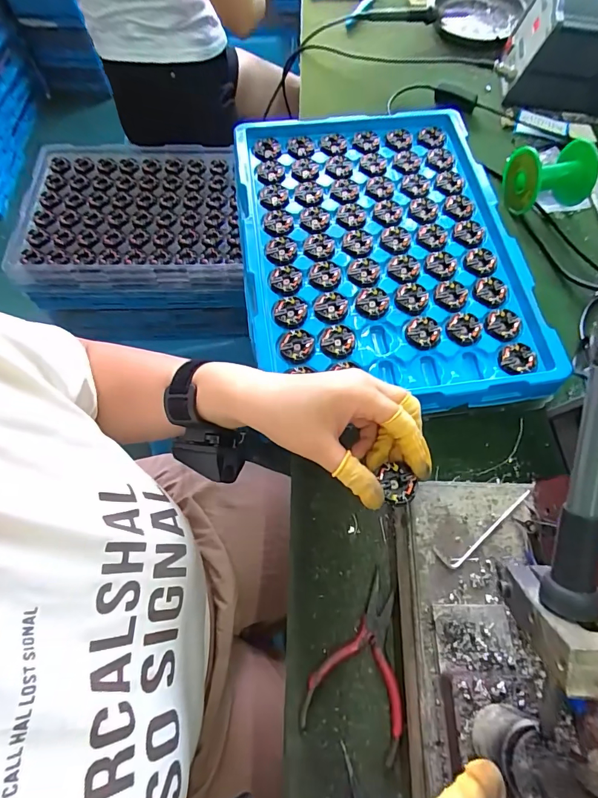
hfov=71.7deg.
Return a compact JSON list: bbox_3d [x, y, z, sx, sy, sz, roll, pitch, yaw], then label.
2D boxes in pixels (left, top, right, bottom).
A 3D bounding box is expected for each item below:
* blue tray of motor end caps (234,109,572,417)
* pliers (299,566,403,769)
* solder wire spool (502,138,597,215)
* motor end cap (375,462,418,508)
[{"bbox_3d":[0.081,-0.160,0.427,0.265,0.031,0.364,-6,65,-1],"label":"blue tray of motor end caps"},{"bbox_3d":[0.052,0.196,0.313,0.069,0.010,0.113,19,67,10],"label":"pliers"},{"bbox_3d":[0.292,-0.263,0.494,0.087,0.062,0.076,-12,66,-4],"label":"solder wire spool"},{"bbox_3d":[0.069,0.061,0.290,0.025,0.009,0.029,-10,66,-3],"label":"motor end cap"}]

